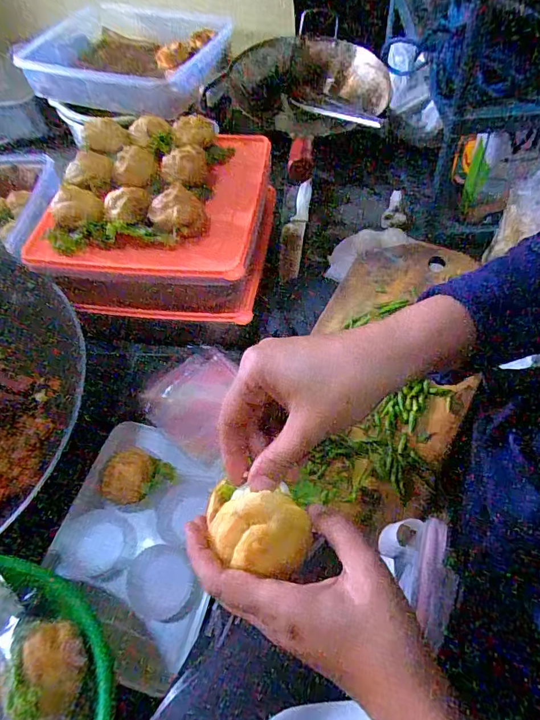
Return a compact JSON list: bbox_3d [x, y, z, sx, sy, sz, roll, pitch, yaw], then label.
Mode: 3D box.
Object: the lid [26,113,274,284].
[{"bbox_3d":[-0.150,-0.233,0.579,0.272,0.058,0.288,6,58,9],"label":"lid"}]

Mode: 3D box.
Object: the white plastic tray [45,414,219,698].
[{"bbox_3d":[-0.147,0.202,0.483,0.178,0.030,0.241,12,59,12],"label":"white plastic tray"}]

